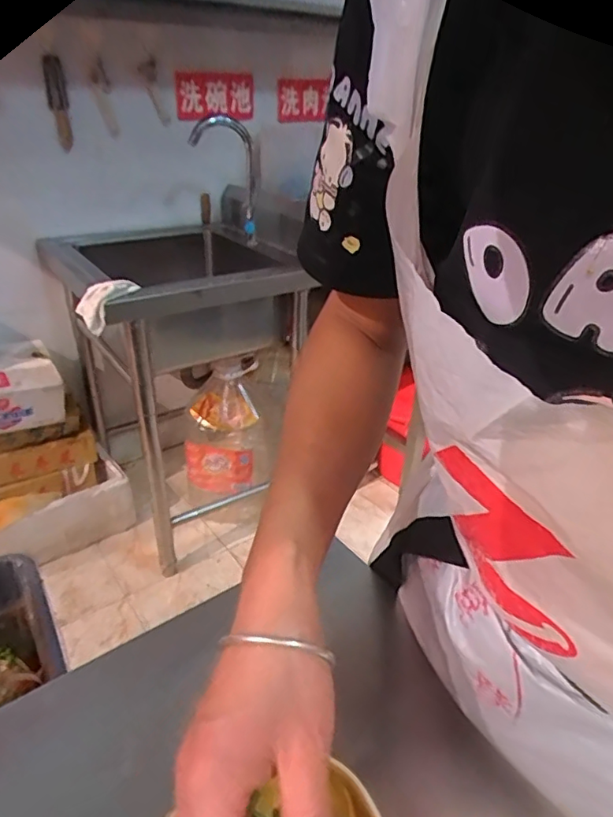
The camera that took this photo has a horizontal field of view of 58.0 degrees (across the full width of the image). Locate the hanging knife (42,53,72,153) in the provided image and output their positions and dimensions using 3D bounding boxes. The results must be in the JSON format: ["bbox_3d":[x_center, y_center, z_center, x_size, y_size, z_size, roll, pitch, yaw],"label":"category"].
[{"bbox_3d":[-0.655,-0.805,1.461,0.049,0.284,0.041,-11,4,-20],"label":"hanging knife"}]

